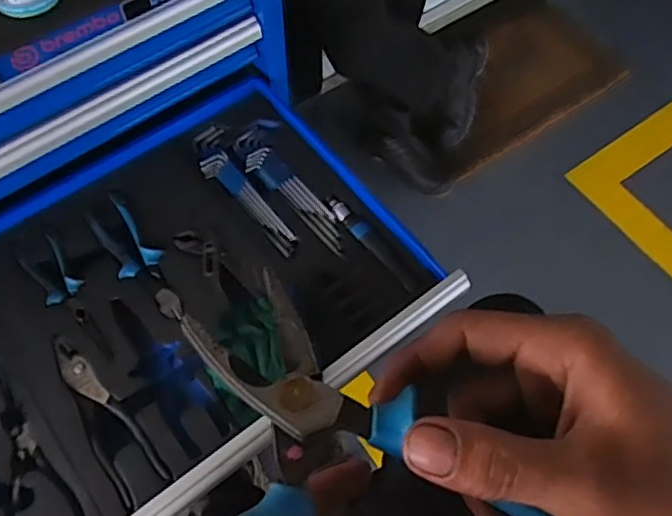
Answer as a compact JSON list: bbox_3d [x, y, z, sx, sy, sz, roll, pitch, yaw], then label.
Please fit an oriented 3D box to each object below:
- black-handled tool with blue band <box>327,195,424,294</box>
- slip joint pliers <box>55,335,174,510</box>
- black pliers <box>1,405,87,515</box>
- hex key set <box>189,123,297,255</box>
[{"bbox_3d":[0.046,-0.021,0.766,0.025,0.018,0.164,-35,69,-17],"label":"black-handled tool with blue band"},{"bbox_3d":[-0.248,0.163,0.666,0.050,0.013,0.204,-36,69,-17],"label":"slip joint pliers"},{"bbox_3d":[-0.306,0.224,0.634,0.077,0.011,0.164,-25,66,-13],"label":"black pliers"},{"bbox_3d":[-0.120,-0.086,0.805,0.052,0.014,0.224,-30,68,-15],"label":"hex key set"}]

